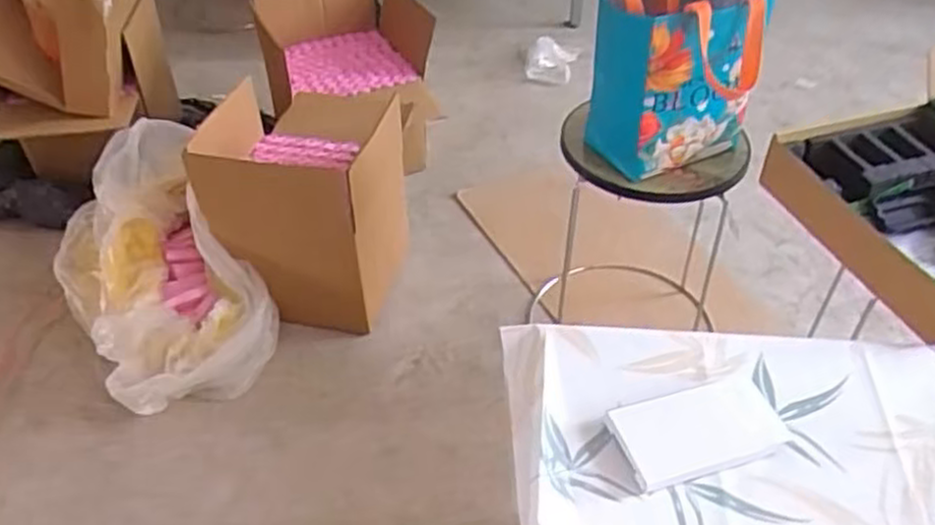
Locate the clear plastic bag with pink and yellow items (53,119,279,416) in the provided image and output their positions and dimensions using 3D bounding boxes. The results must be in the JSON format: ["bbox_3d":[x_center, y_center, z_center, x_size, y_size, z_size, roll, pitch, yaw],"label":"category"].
[{"bbox_3d":[-0.575,0.010,1.442,0.308,0.266,0.489,-23,49,-23],"label":"clear plastic bag with pink and yellow items"}]

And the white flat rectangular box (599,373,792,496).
[{"bbox_3d":[0.228,0.165,0.771,0.166,0.010,0.097,-11,45,-13],"label":"white flat rectangular box"}]

